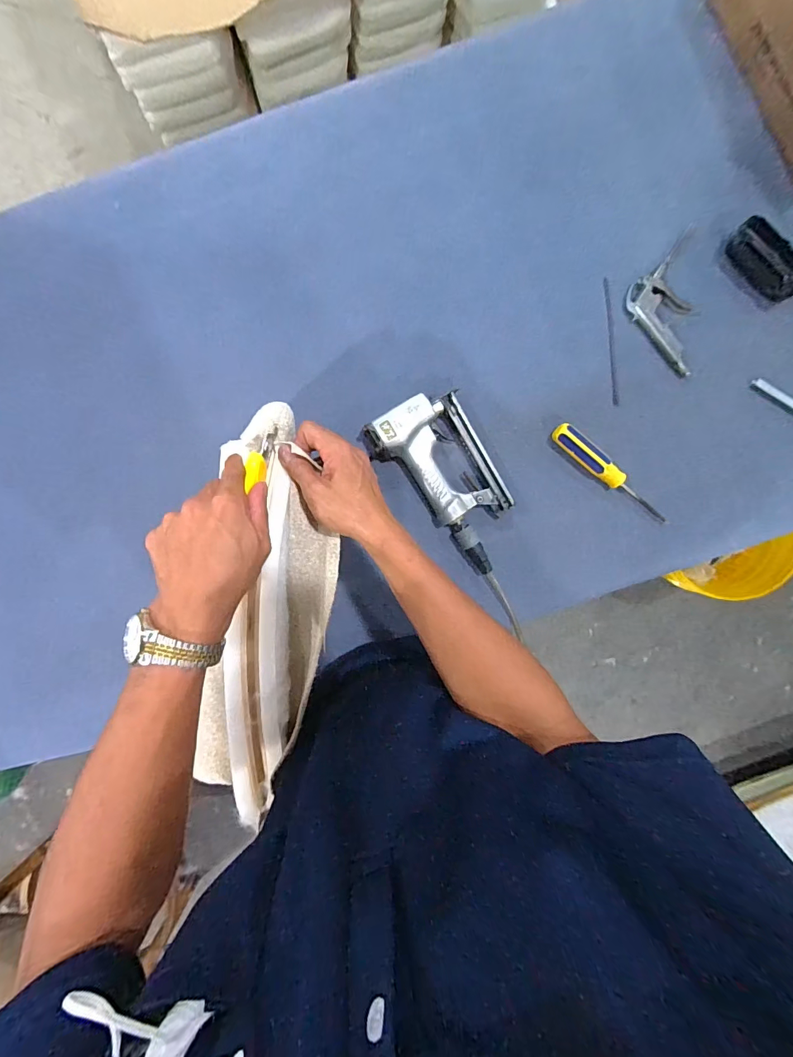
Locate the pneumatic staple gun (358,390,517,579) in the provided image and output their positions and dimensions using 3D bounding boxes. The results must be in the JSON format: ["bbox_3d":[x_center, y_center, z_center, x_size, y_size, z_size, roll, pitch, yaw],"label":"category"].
[{"bbox_3d":[0.075,-0.058,0.567,0.134,0.045,0.251,-32,93,2],"label":"pneumatic staple gun"}]

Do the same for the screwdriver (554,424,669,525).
[{"bbox_3d":[0.290,-0.075,0.575,0.189,0.034,0.028,40,93,-2],"label":"screwdriver"}]

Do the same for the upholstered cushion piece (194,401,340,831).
[{"bbox_3d":[-0.121,0.078,0.414,0.109,0.070,0.392,7,91,-3],"label":"upholstered cushion piece"}]

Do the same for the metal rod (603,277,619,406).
[{"bbox_3d":[0.293,-0.254,0.568,0.008,0.004,0.167,-7,93,1],"label":"metal rod"}]

